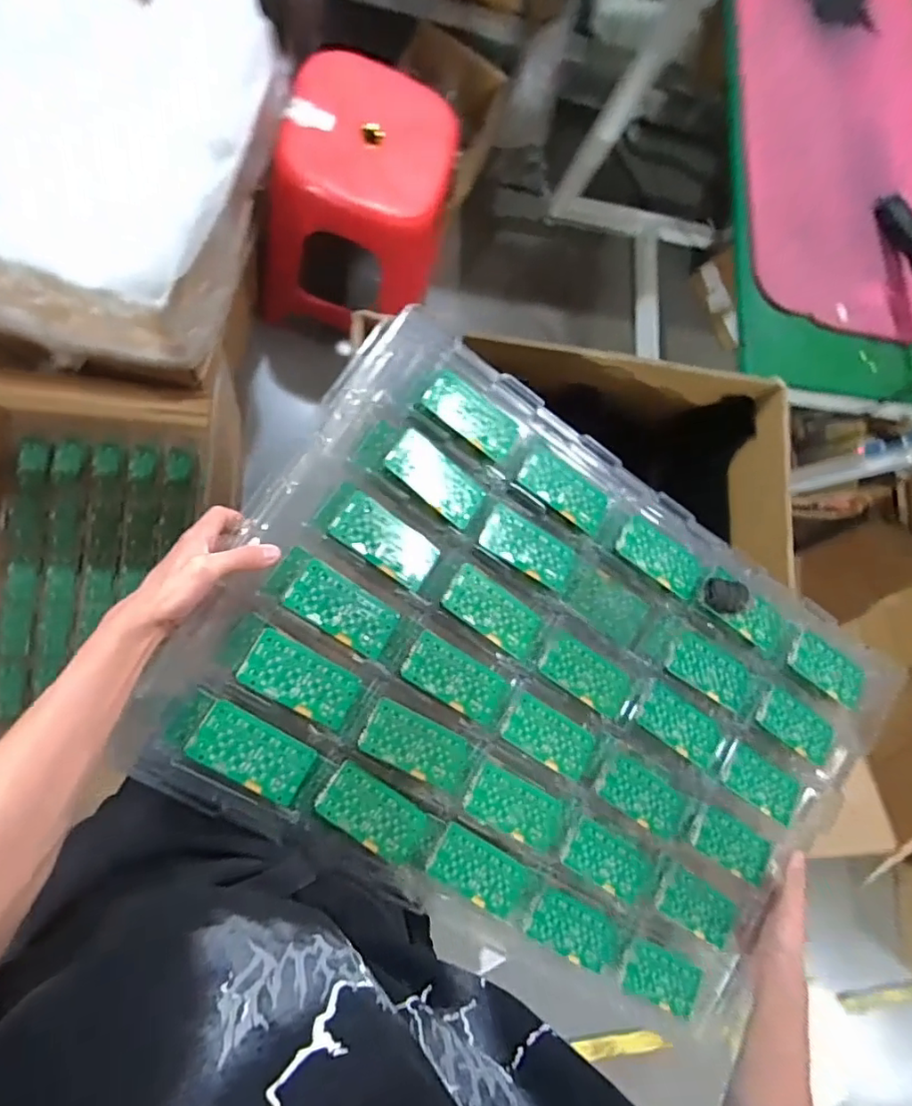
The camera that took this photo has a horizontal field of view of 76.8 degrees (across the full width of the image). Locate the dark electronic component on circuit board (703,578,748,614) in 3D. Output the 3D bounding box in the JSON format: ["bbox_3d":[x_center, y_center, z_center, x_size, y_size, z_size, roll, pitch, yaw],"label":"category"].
[{"bbox_3d":[0.272,0.044,0.584,0.046,0.023,0.031,15,73,-19],"label":"dark electronic component on circuit board"}]

